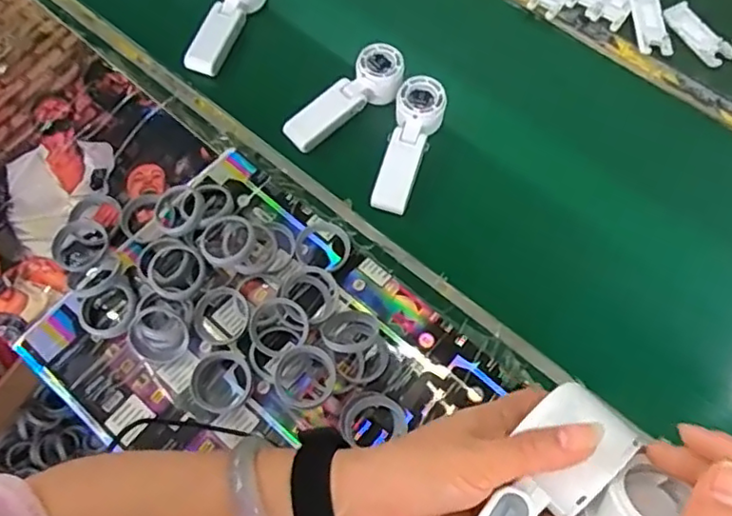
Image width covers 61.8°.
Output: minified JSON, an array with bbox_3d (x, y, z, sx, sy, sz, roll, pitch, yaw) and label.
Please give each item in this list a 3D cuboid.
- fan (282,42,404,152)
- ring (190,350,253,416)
[{"bbox_3d":[-0.025,-0.195,0.754,0.167,0.028,0.057,-38,71,-1],"label":"fan"},{"bbox_3d":[-0.149,0.127,0.625,0.063,0.016,0.062,0,66,0],"label":"ring"}]

